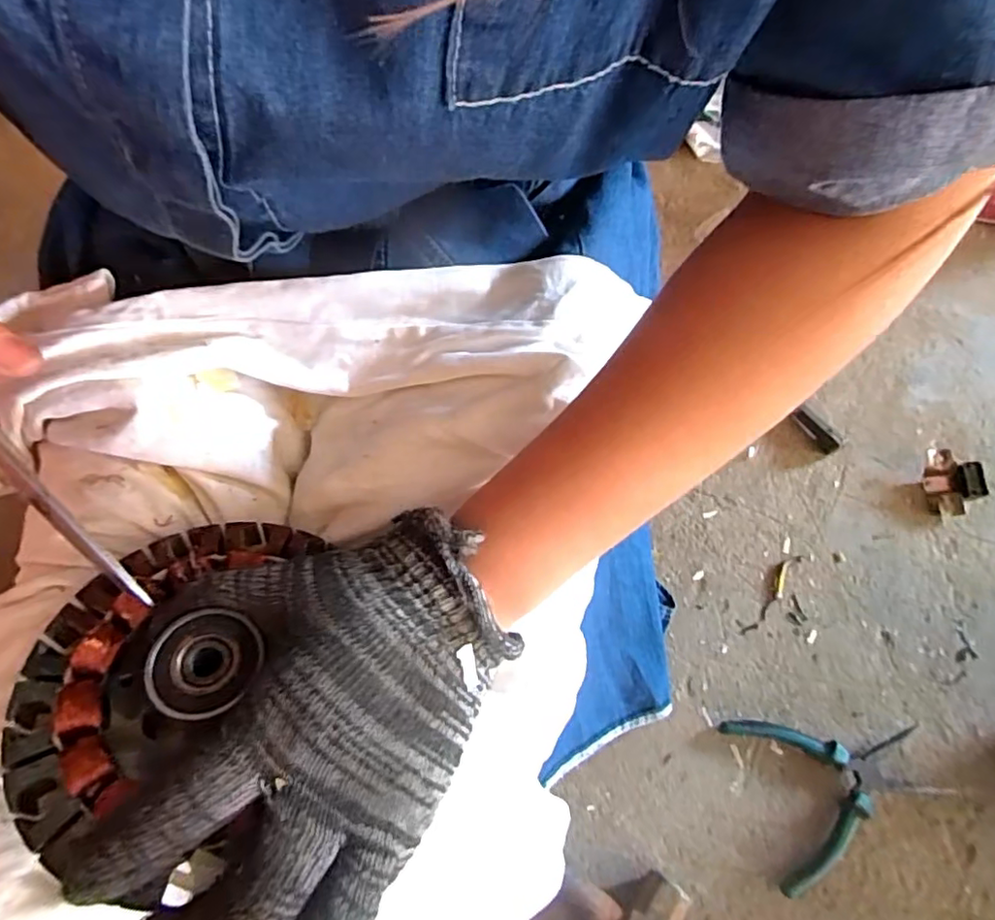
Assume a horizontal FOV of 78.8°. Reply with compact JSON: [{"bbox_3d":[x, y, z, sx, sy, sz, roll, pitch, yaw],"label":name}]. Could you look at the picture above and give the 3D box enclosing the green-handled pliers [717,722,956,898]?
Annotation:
[{"bbox_3d":[0.295,0.273,0.514,0.163,0.027,0.126,-12,62,-5],"label":"green-handled pliers"}]

